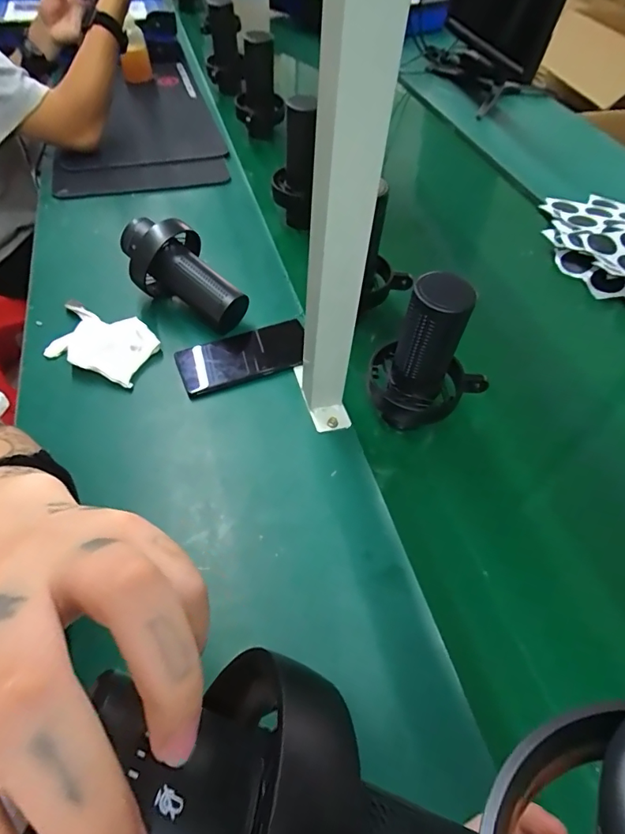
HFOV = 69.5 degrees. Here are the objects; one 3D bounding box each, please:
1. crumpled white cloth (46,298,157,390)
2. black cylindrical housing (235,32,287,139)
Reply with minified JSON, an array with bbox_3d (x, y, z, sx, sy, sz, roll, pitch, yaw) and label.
[{"bbox_3d":[-0.260,-0.086,0.551,0.134,0.034,0.086,19,54,11],"label":"crumpled white cloth"},{"bbox_3d":[-0.103,-0.637,0.871,0.094,0.155,0.064,-8,53,-5],"label":"black cylindrical housing"}]

